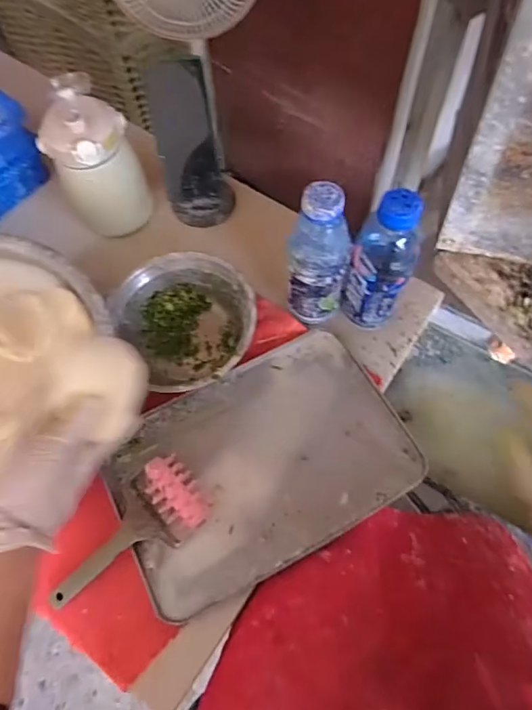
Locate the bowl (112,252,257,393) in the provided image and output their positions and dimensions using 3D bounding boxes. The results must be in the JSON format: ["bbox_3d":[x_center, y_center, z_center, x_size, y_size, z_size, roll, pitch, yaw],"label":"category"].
[{"bbox_3d":[-0.097,-0.038,0.623,0.162,0.070,0.181,-32,69,-12],"label":"bowl"}]

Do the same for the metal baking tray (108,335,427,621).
[{"bbox_3d":[-0.008,0.124,0.575,0.337,0.037,0.232,-27,68,-10],"label":"metal baking tray"}]

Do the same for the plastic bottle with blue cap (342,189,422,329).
[{"bbox_3d":[0.139,-0.105,0.569,0.069,0.219,0.069,-1,66,2],"label":"plastic bottle with blue cap"}]

